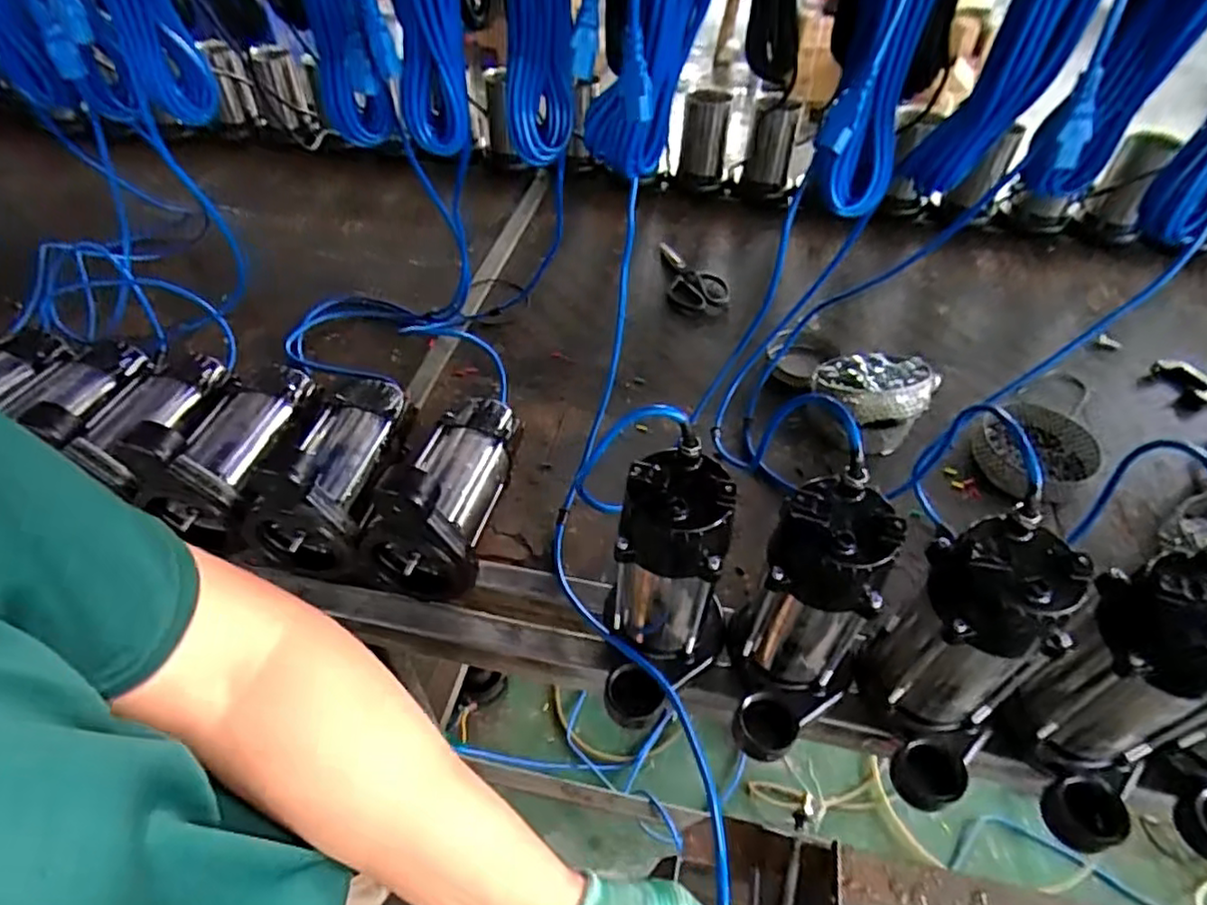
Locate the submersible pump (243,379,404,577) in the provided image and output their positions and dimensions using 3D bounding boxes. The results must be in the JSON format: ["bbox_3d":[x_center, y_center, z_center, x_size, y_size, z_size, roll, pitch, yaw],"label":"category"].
[{"bbox_3d":[-0.305,-0.005,0.744,0.126,0.140,0.235,0,48,-1],"label":"submersible pump"}]

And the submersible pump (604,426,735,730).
[{"bbox_3d":[0.055,0.133,0.592,0.102,0.239,0.147,13,49,10],"label":"submersible pump"}]

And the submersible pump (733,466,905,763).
[{"bbox_3d":[0.176,0.151,0.570,0.096,0.228,0.150,7,48,5],"label":"submersible pump"}]

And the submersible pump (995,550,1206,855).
[{"bbox_3d":[0.407,0.202,0.531,0.107,0.236,0.136,31,54,25],"label":"submersible pump"}]

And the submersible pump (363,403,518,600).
[{"bbox_3d":[-0.177,0.024,0.737,0.121,0.167,0.231,5,48,4],"label":"submersible pump"}]

